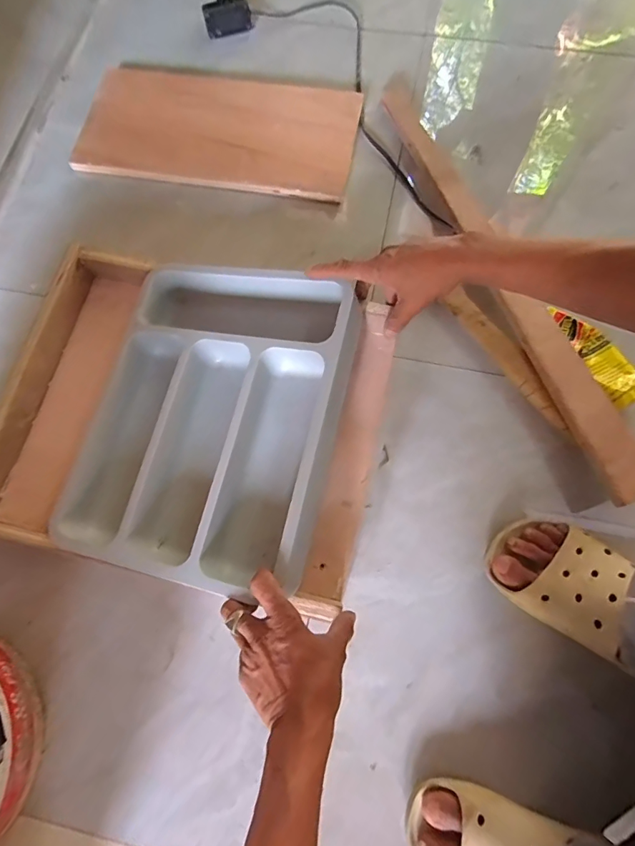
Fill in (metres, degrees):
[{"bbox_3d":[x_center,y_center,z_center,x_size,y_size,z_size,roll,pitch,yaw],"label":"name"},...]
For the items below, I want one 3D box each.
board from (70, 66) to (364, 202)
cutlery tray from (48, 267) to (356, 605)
[{"bbox_3d":[-0.158,-0.481,0.703,0.435,0.025,0.227,11,75,5],"label":"board"},{"bbox_3d":[-0.125,-0.010,0.514,0.279,0.078,0.354,9,75,17],"label":"cutlery tray"}]

